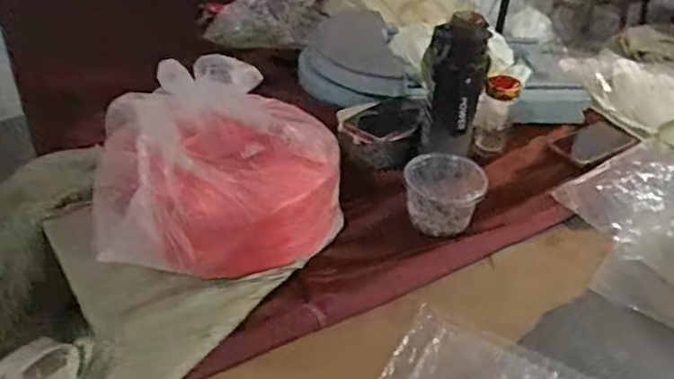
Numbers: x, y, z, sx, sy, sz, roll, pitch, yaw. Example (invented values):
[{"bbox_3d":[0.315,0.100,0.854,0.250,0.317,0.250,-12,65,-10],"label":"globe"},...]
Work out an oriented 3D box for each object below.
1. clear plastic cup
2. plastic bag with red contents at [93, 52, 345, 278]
[{"bbox_3d":[0.152,0.006,0.853,0.113,0.073,0.089,10,36,8],"label":"clear plastic cup"},{"bbox_3d":[-0.147,-0.029,0.775,0.293,0.178,0.217,-1,36,-7],"label":"plastic bag with red contents"}]

